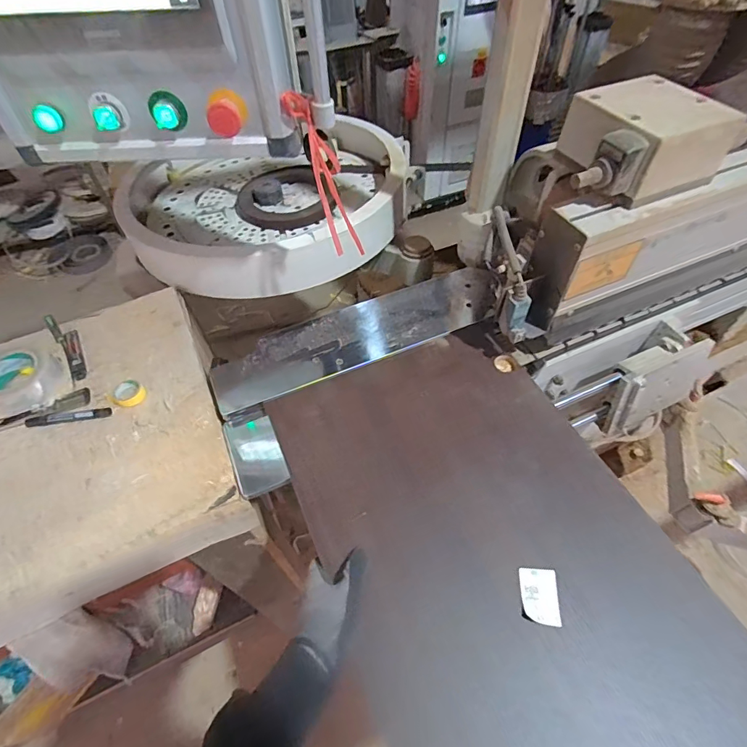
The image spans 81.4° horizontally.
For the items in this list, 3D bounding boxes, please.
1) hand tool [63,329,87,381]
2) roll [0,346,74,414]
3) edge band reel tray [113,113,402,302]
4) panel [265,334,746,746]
[{"bbox_3d":[-0.530,-0.033,0.771,0.025,0.008,0.122,-24,56,-16],"label":"hand tool"},{"bbox_3d":[-0.591,0.002,0.729,0.127,0.046,0.125,-1,53,1],"label":"roll"},{"bbox_3d":[-0.246,-0.406,1.001,0.622,0.115,0.558,-8,53,-4],"label":"edge band reel tray"},{"bbox_3d":[0.156,0.232,0.532,0.398,0.024,0.675,-21,55,-14],"label":"panel"}]

